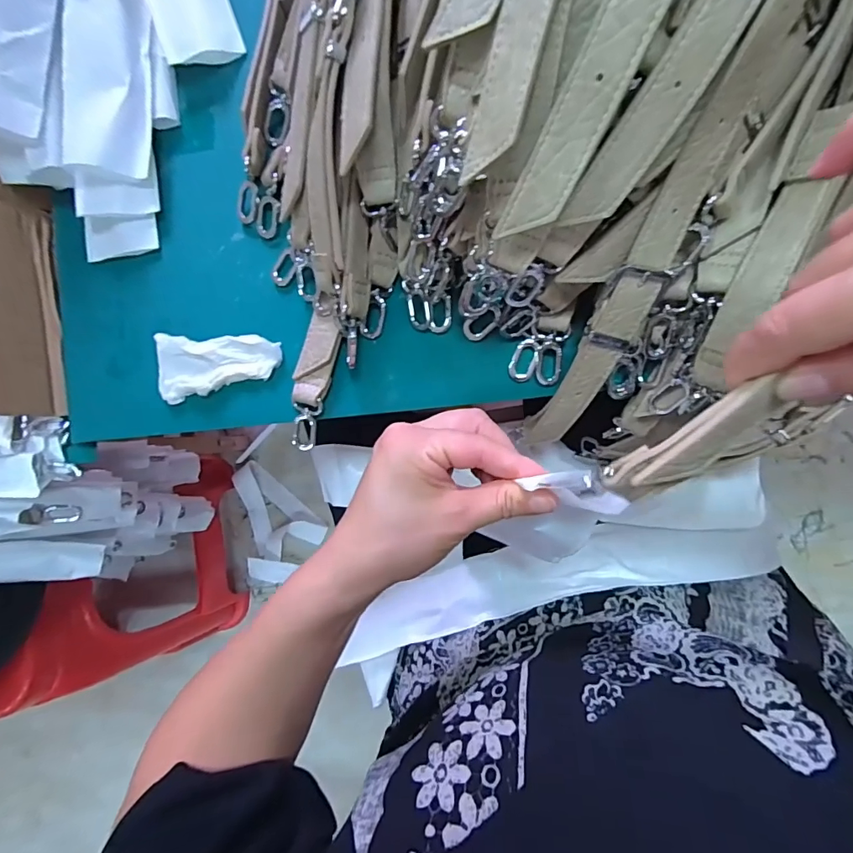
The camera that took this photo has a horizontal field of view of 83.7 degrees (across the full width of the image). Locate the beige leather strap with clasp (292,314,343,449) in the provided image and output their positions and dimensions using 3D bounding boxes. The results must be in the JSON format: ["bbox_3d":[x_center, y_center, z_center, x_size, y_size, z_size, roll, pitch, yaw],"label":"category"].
[{"bbox_3d":[-0.082,-0.031,0.340,0.027,0.011,0.096,13,90,8],"label":"beige leather strap with clasp"}]

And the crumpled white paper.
[{"bbox_3d":[-0.155,-0.046,0.352,0.096,0.011,0.047,-4,88,8],"label":"crumpled white paper"}]

